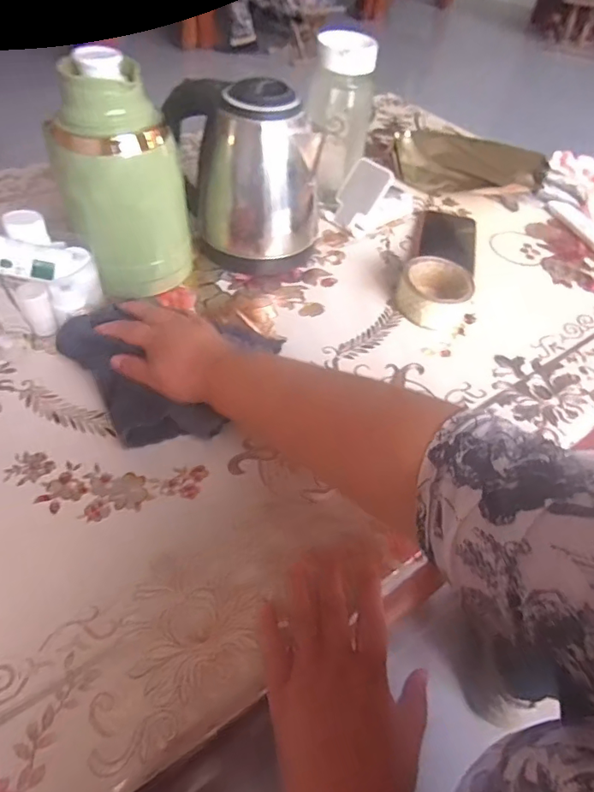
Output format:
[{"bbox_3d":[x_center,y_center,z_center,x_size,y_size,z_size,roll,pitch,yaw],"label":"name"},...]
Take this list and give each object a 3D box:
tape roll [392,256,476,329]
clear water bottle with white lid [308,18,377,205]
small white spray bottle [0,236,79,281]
[{"bbox_3d":[0.167,-0.128,0.608,0.081,0.041,0.088,3,49,-3],"label":"tape roll"},{"bbox_3d":[0.057,-0.380,0.696,0.084,0.201,0.067,-11,52,-15],"label":"clear water bottle with white lid"},{"bbox_3d":[-0.267,-0.130,0.460,0.118,0.028,0.029,4,39,-30],"label":"small white spray bottle"}]

